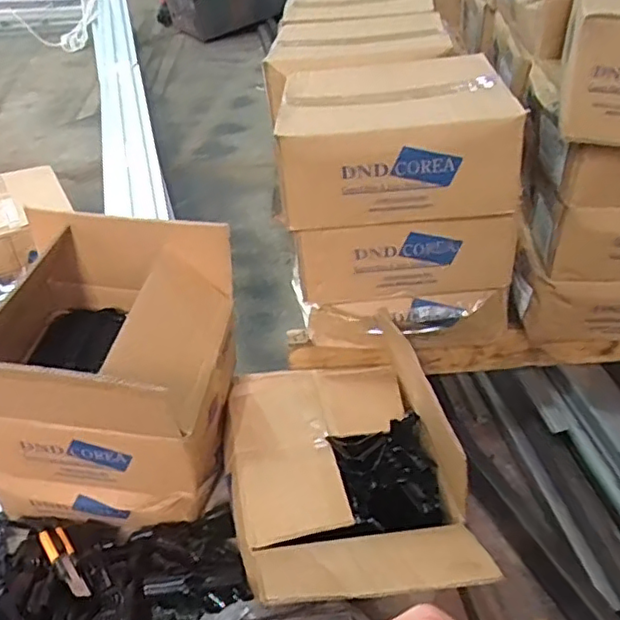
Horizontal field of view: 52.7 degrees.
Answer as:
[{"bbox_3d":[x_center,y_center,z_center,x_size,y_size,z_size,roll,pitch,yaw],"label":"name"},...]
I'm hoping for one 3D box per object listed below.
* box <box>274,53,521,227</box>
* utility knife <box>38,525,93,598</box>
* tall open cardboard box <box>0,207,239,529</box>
[{"bbox_3d":[0.117,-0.265,0.914,0.307,0.143,0.308,1,38,1],"label":"box"},{"bbox_3d":[-0.332,0.343,0.853,0.033,0.012,0.153,-28,32,-29],"label":"utility knife"},{"bbox_3d":[-0.309,0.093,0.914,0.360,0.350,0.317,5,38,6],"label":"tall open cardboard box"}]

